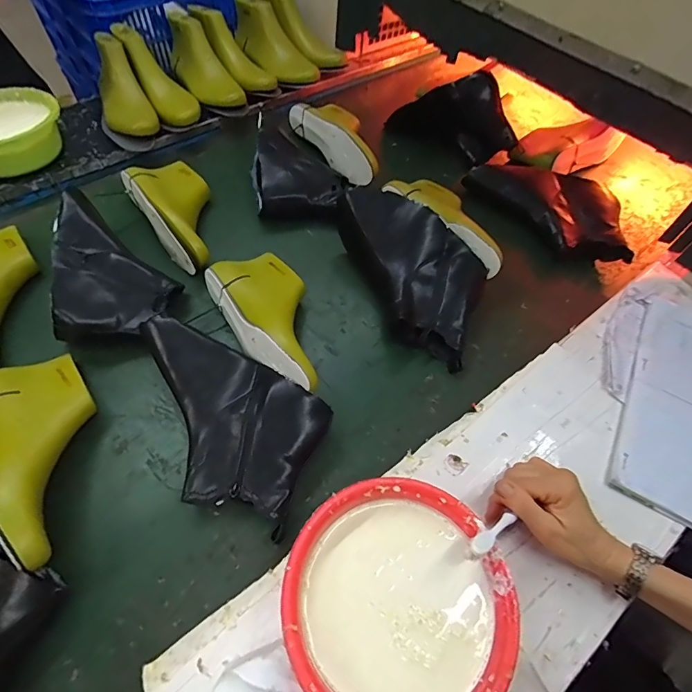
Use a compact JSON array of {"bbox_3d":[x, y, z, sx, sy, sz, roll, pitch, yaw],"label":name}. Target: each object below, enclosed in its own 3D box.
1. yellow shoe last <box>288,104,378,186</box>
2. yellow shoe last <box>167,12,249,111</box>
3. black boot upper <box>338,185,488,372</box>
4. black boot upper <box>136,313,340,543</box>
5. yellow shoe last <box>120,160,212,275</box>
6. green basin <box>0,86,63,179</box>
[{"bbox_3d":[0.000,-0.414,0.833,0.108,0.068,0.256,-29,64,-20],"label":"yellow shoe last"},{"bbox_3d":[-0.298,-0.571,0.878,0.078,0.081,0.246,-34,83,-22],"label":"yellow shoe last"},{"bbox_3d":[0.112,-0.121,0.633,0.143,0.104,0.287,-24,62,-18],"label":"black boot upper"},{"bbox_3d":[-0.155,0.085,0.514,0.253,0.059,0.174,21,59,10],"label":"black boot upper"},{"bbox_3d":[-0.264,-0.228,0.689,0.121,0.074,0.242,-30,64,-20],"label":"yellow shoe last"},{"bbox_3d":[-0.589,-0.366,0.748,0.191,0.072,0.173,-24,62,-18],"label":"green basin"}]

